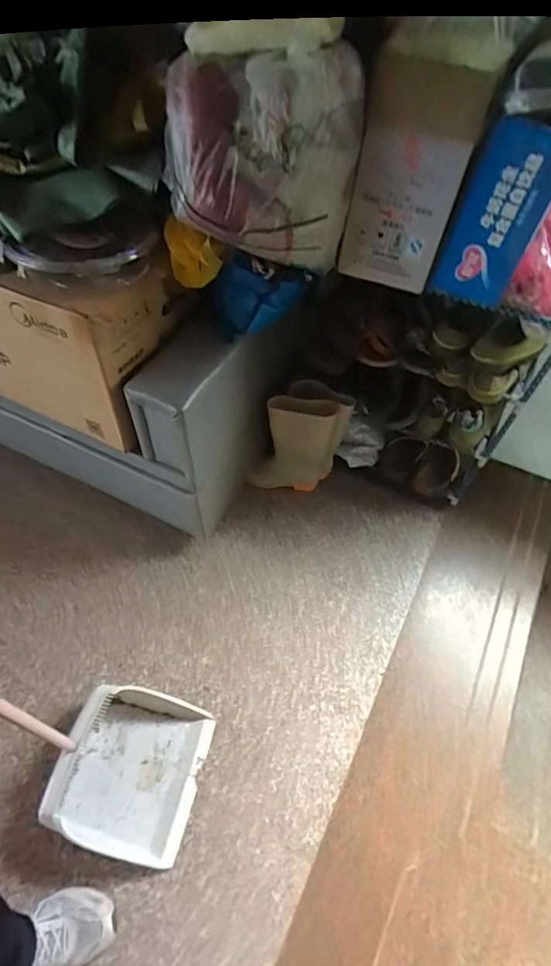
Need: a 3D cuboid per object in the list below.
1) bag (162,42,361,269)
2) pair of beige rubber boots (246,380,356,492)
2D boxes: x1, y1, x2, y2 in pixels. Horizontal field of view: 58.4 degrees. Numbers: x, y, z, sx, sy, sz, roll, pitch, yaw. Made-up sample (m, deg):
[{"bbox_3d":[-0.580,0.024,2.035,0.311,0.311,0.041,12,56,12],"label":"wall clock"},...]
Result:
[{"bbox_3d":[-0.019,-0.498,0.779,0.290,0.273,0.150,-2,55,-4],"label":"bag"},{"bbox_3d":[0.055,-0.111,1.299,0.238,0.313,0.110,-2,55,-5],"label":"pair of beige rubber boots"}]

